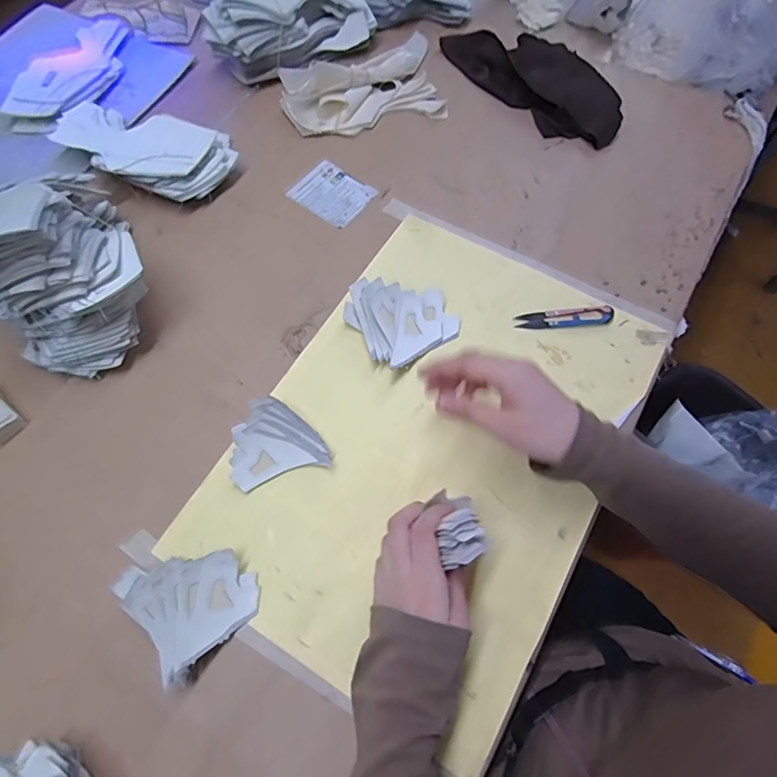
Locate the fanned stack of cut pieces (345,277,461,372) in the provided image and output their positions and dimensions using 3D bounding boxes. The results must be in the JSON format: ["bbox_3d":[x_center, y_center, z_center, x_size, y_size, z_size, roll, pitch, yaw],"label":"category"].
[{"bbox_3d":[0.013,-0.078,0.500,0.096,0.036,0.095,-33,71,-14],"label":"fanned stack of cut pieces"}]

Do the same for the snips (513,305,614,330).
[{"bbox_3d":[0.186,-0.075,0.514,0.101,0.008,0.023,-4,66,-3],"label":"snips"}]

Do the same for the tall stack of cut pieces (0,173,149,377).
[{"bbox_3d":[-0.296,-0.096,0.449,0.143,0.154,0.115,-41,73,-17],"label":"tall stack of cut pieces"}]

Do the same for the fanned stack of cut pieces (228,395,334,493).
[{"bbox_3d":[-0.105,0.047,0.457,0.086,0.027,0.073,-15,67,-8],"label":"fanned stack of cut pieces"}]

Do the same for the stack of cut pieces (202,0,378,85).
[{"bbox_3d":[-0.128,-0.480,0.656,0.221,0.094,0.074,-29,69,-12],"label":"stack of cut pieces"}]

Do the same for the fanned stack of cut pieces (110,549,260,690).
[{"bbox_3d":[-0.157,0.170,0.396,0.085,0.037,0.090,-36,71,-16],"label":"fanned stack of cut pieces"}]

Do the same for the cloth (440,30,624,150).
[{"bbox_3d":[0.193,-0.418,0.653,0.098,0.040,0.276,-38,71,-15],"label":"cloth"}]

